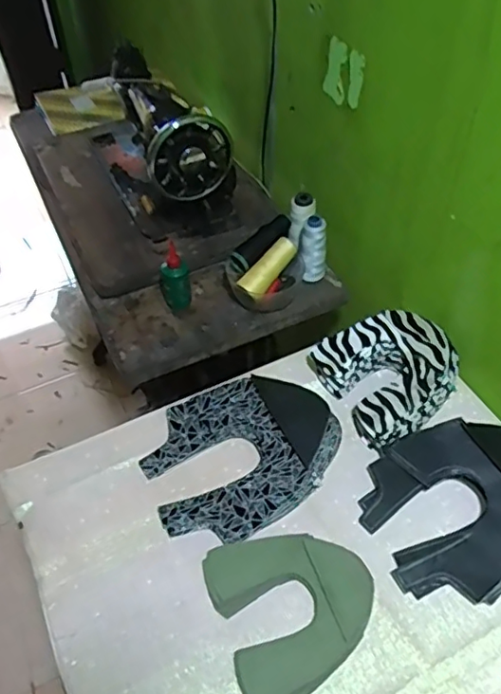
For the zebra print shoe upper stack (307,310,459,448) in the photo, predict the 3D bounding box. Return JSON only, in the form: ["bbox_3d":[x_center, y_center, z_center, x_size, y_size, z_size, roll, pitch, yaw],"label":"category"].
[{"bbox_3d":[0.189,0.030,0.791,0.155,0.075,0.164,-27,53,-19],"label":"zebra print shoe upper stack"}]

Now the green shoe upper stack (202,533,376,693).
[{"bbox_3d":[0.050,0.273,0.628,0.167,0.024,0.164,-18,50,-13],"label":"green shoe upper stack"}]

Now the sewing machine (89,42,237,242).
[{"bbox_3d":[-0.176,-0.384,1.073,0.173,0.233,0.395,-20,51,-16],"label":"sewing machine"}]

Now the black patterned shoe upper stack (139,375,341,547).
[{"bbox_3d":[-0.005,0.130,0.728,0.249,0.058,0.191,-16,50,-11],"label":"black patterned shoe upper stack"}]

